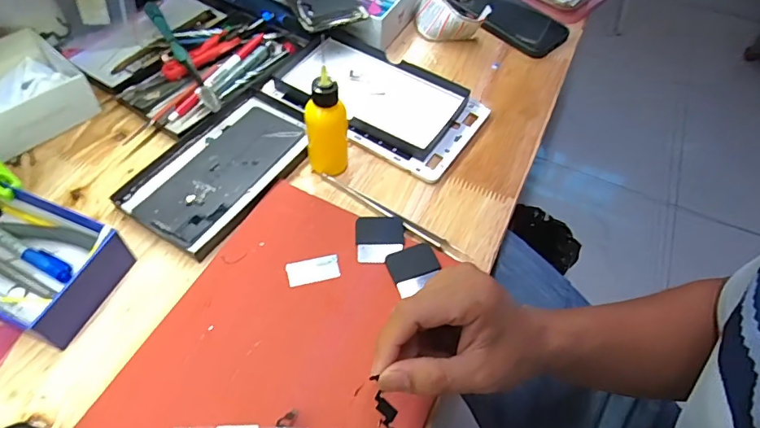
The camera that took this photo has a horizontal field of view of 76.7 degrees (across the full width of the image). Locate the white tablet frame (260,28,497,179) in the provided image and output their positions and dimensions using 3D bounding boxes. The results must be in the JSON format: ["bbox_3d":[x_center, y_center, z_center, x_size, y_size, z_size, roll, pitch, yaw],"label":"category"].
[{"bbox_3d":[-0.002,-0.122,0.495,0.205,0.022,0.119,31,58,17],"label":"white tablet frame"}]

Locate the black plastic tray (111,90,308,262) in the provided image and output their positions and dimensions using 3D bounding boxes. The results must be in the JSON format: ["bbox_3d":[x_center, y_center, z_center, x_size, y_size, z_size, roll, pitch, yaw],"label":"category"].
[{"bbox_3d":[-0.140,-0.047,0.437,0.105,0.007,0.174,31,58,17],"label":"black plastic tray"}]

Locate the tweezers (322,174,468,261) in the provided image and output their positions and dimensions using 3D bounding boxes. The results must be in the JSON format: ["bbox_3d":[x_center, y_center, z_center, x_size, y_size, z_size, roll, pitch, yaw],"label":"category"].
[{"bbox_3d":[0.010,0.000,0.418,0.144,0.010,0.012,32,58,18],"label":"tweezers"}]

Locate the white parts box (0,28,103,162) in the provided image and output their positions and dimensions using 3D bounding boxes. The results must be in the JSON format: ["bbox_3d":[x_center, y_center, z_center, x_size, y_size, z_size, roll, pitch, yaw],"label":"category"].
[{"bbox_3d":[-0.345,-0.114,0.454,0.109,0.047,0.104,37,60,20],"label":"white parts box"}]

